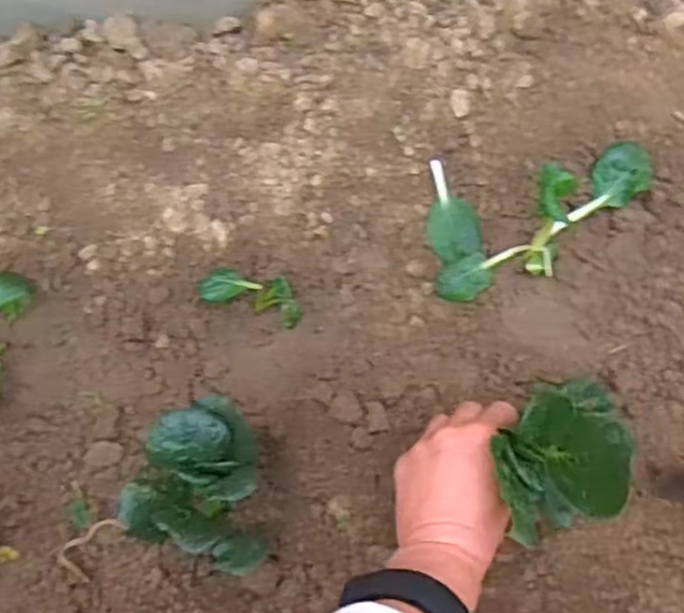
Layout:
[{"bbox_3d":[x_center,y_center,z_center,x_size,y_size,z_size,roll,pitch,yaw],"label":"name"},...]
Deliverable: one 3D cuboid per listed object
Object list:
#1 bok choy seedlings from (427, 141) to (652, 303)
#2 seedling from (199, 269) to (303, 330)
[{"bbox_3d":[0.155,-0.095,0.571,0.204,0.104,0.110,-23,69,4],"label":"bok choy seedlings"},{"bbox_3d":[-0.073,-0.008,0.589,0.083,0.044,0.039,16,68,-7],"label":"seedling"}]

